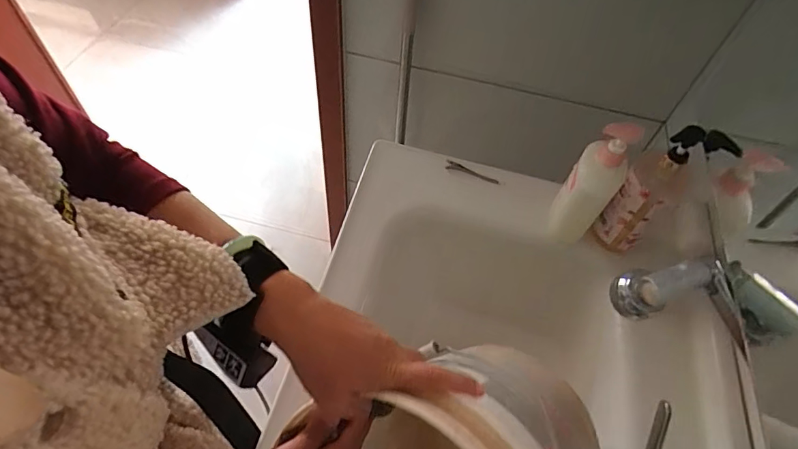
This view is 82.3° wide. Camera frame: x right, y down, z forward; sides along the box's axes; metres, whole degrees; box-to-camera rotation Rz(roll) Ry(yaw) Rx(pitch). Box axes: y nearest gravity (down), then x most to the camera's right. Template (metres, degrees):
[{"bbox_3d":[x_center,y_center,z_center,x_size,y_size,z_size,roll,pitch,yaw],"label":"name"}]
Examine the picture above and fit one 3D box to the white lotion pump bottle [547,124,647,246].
[{"bbox_3d":[0.250,-0.046,0.605,0.061,0.189,0.062,30,59,14],"label":"white lotion pump bottle"}]

